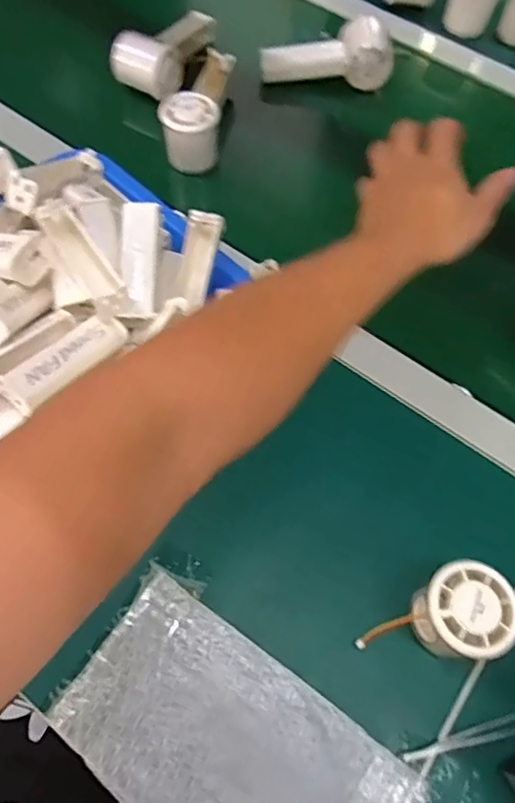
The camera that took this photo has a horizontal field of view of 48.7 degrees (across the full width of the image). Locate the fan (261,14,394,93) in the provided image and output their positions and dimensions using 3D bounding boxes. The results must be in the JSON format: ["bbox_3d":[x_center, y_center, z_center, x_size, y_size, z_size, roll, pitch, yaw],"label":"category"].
[{"bbox_3d":[0.082,-0.404,0.672,0.149,0.060,0.046,-10,65,-8],"label":"fan"}]

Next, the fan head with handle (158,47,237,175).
[{"bbox_3d":[-0.064,-0.327,0.626,0.057,0.071,0.140,7,64,1],"label":"fan head with handle"}]

